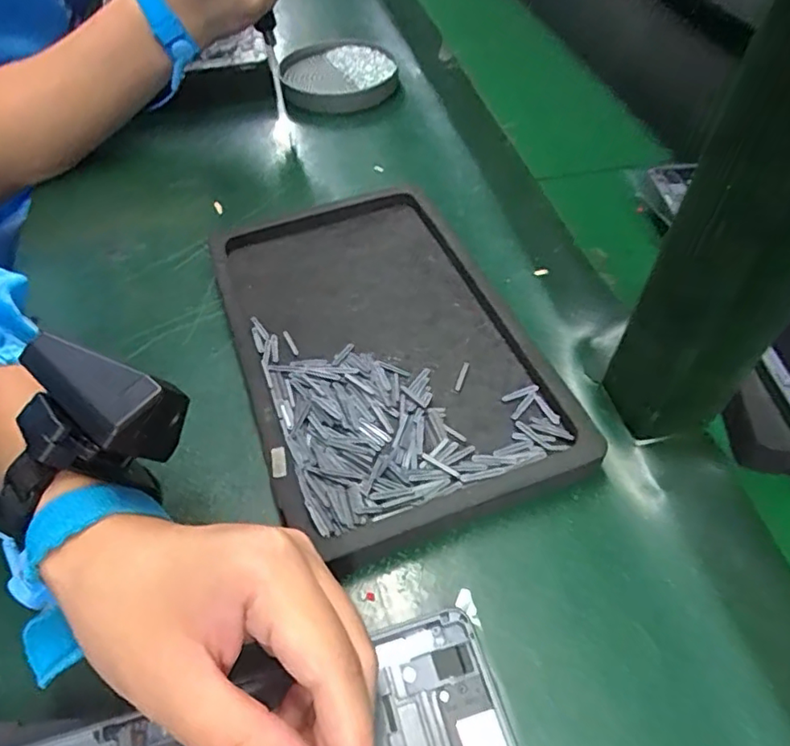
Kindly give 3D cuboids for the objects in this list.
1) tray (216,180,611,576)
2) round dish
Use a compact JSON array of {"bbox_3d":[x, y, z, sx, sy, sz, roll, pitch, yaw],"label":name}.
[{"bbox_3d":[-0.013,-0.028,0.339,0.158,0.014,0.263,-16,52,-12],"label":"tray"},{"bbox_3d":[-0.053,-0.285,0.553,0.113,0.025,0.121,0,50,0],"label":"round dish"}]

